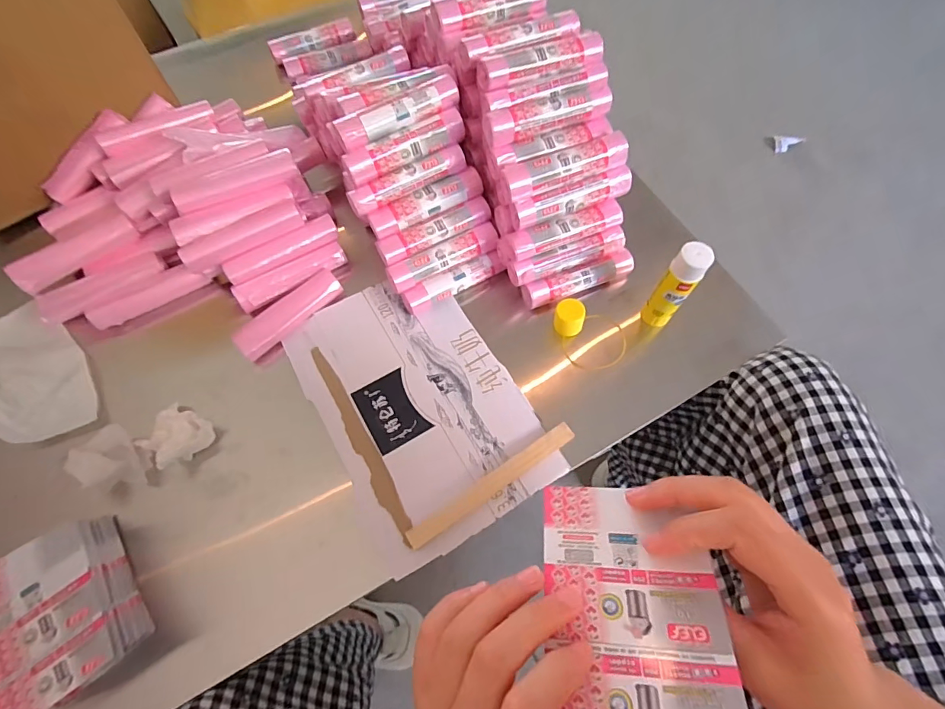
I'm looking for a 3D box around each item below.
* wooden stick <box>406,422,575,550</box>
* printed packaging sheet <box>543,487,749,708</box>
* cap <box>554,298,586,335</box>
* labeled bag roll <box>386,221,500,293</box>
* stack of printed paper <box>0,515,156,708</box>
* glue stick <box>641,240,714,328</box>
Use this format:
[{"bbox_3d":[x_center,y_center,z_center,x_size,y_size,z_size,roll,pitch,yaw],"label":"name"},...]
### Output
[{"bbox_3d":[0.019,0.115,0.399,0.171,0.010,0.017,-32,71,-13],"label":"wooden stick"},{"bbox_3d":[0.074,0.115,0.209,0.077,0.004,0.107,-2,48,11],"label":"printed packaging sheet"},{"bbox_3d":[0.098,-0.038,0.456,0.030,0.030,0.026,-2,67,-1],"label":"cap"},{"bbox_3d":[-0.028,-0.100,0.457,0.121,0.021,0.024,-28,70,-11],"label":"labeled bag roll"},{"bbox_3d":[-0.314,0.197,0.341,0.081,0.052,0.119,-33,71,-13],"label":"stack of printed paper"},{"bbox_3d":[0.190,-0.062,0.423,0.029,0.103,0.026,37,72,14],"label":"glue stick"}]

